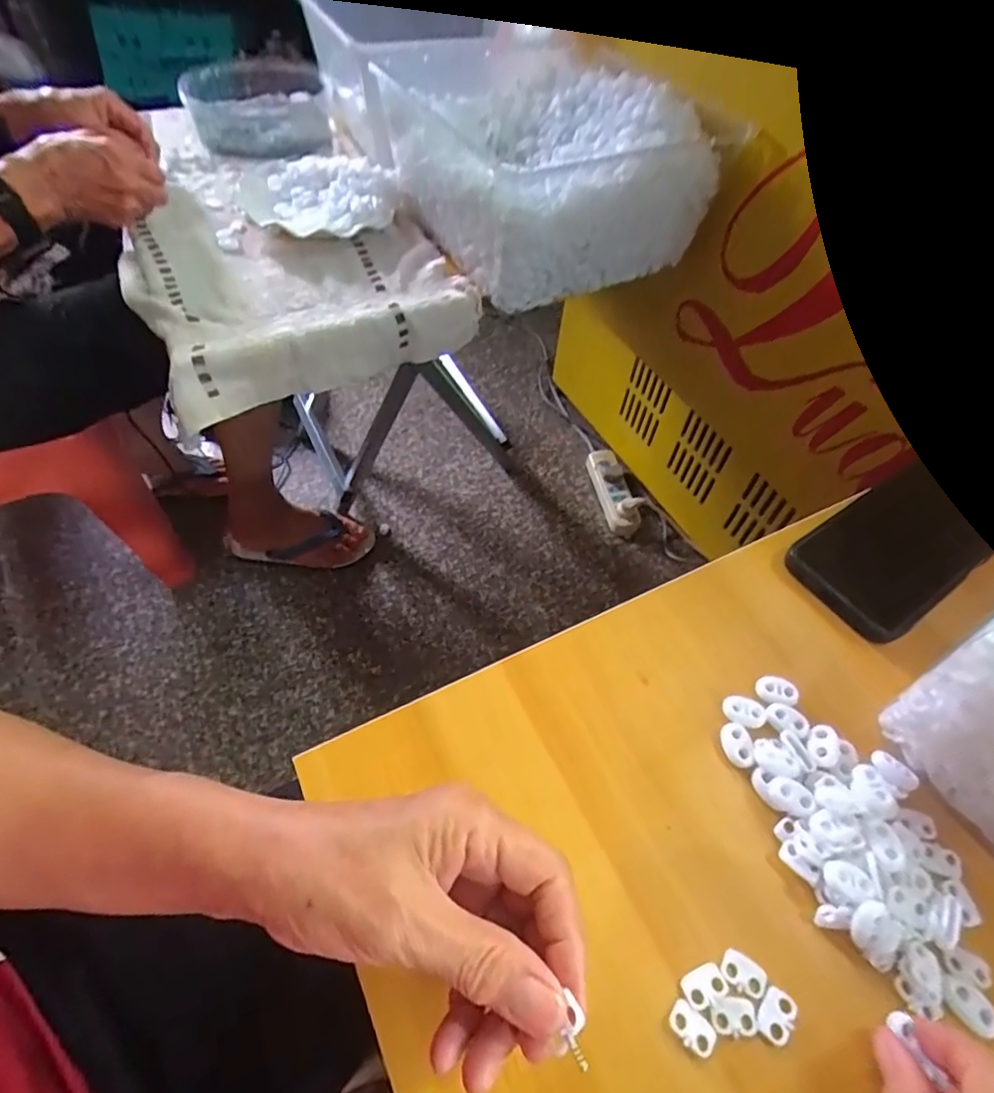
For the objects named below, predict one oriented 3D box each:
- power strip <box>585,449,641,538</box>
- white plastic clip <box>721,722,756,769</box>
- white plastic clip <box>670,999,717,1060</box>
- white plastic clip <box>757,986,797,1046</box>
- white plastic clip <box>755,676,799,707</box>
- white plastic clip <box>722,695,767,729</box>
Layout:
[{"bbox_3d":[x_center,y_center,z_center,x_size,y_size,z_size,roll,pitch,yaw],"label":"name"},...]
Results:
[{"bbox_3d":[0.226,-0.111,1.104,0.055,0.050,0.195,-9,59,-9],"label":"power strip"},{"bbox_3d":[0.128,0.106,0.300,0.014,0.004,0.022,0,56,-4],"label":"white plastic clip"},{"bbox_3d":[0.081,0.199,0.232,0.019,0.004,0.012,35,60,19],"label":"white plastic clip"},{"bbox_3d":[0.118,0.197,0.236,0.019,0.004,0.014,-37,66,-25],"label":"white plastic clip"},{"bbox_3d":[0.158,0.081,0.316,0.022,0.004,0.015,19,57,9],"label":"white plastic clip"},{"bbox_3d":[0.136,0.090,0.309,0.022,0.004,0.017,11,56,4],"label":"white plastic clip"}]

